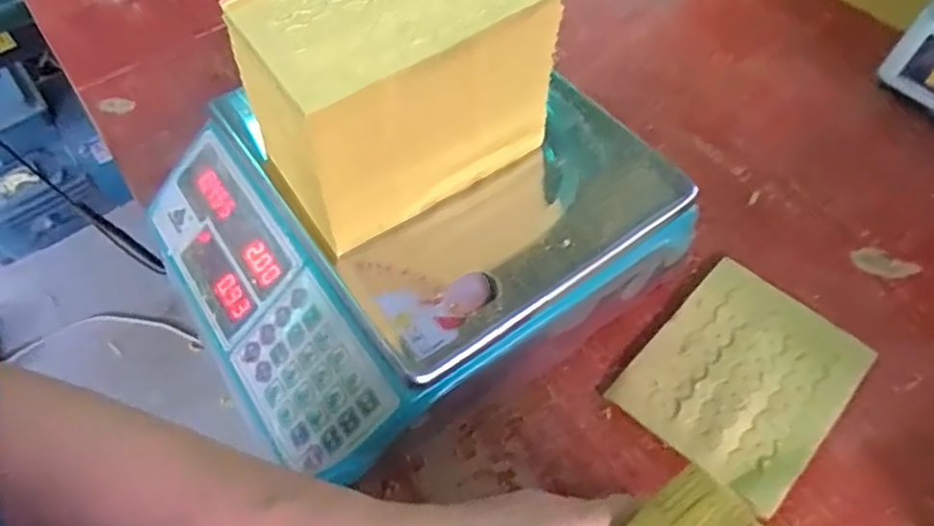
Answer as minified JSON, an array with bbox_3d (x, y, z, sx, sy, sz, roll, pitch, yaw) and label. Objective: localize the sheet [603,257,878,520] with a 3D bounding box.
[{"bbox_3d":[0.195,0.078,0.463,0.123,0.005,0.151,38,67,24],"label":"sheet"}]

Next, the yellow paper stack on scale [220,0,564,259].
[{"bbox_3d":[-0.045,-0.117,0.413,0.161,0.115,0.113,-30,60,-16],"label":"yellow paper stack on scale"}]

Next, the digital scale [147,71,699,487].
[{"bbox_3d":[-0.054,-0.027,0.487,0.299,0.110,0.303,-36,62,-19],"label":"digital scale"}]

